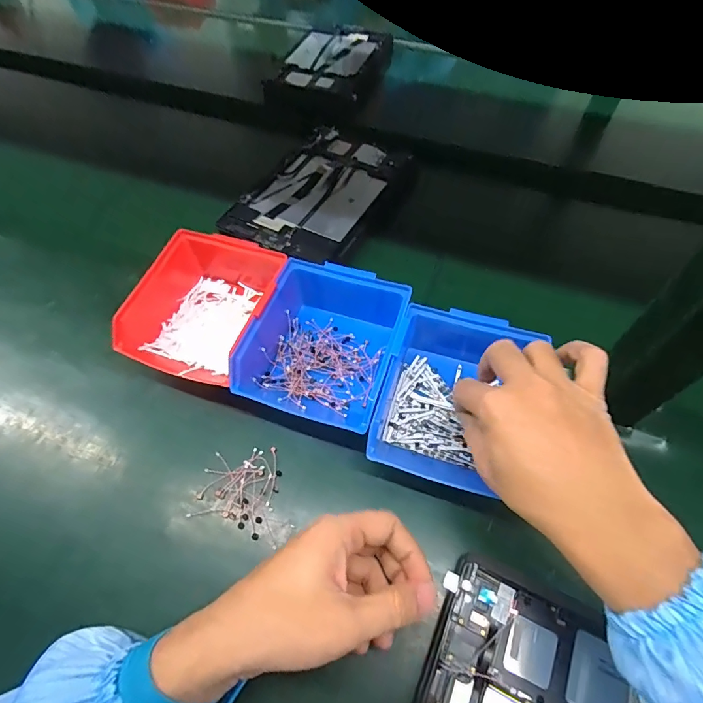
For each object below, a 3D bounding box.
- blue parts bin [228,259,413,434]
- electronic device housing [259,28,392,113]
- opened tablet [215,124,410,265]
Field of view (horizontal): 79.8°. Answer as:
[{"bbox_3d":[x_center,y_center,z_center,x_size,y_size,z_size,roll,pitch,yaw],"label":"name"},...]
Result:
[{"bbox_3d":[-0.019,-0.014,0.382,0.122,0.063,0.159,18,60,11],"label":"blue parts bin"},{"bbox_3d":[-0.036,-0.490,0.732,0.153,0.049,0.210,18,60,10],"label":"electronic device housing"},{"bbox_3d":[-0.037,-0.203,0.525,0.151,0.015,0.236,25,62,14],"label":"opened tablet"}]

